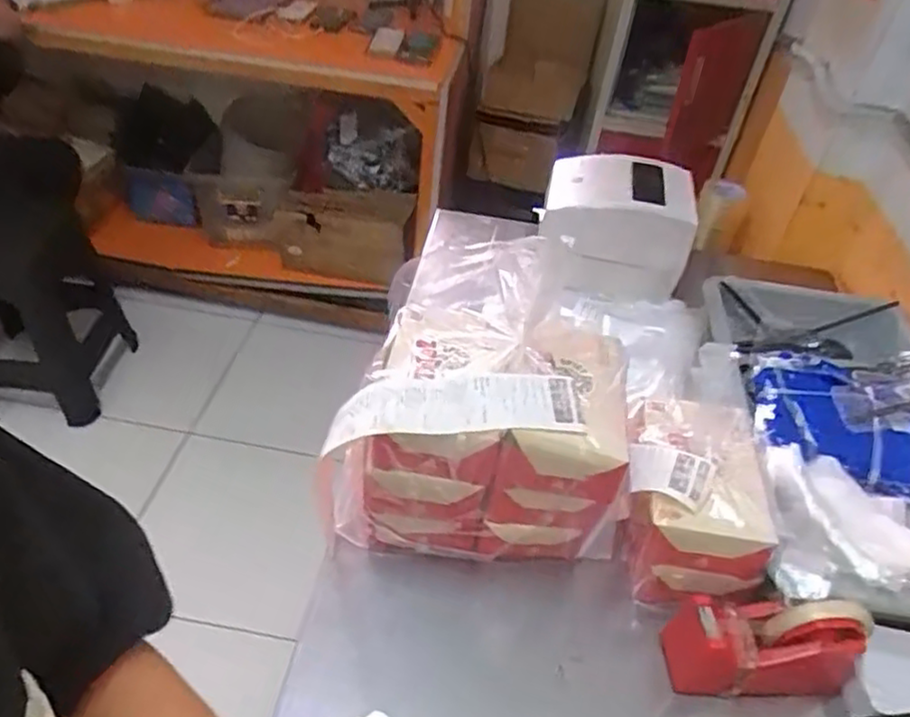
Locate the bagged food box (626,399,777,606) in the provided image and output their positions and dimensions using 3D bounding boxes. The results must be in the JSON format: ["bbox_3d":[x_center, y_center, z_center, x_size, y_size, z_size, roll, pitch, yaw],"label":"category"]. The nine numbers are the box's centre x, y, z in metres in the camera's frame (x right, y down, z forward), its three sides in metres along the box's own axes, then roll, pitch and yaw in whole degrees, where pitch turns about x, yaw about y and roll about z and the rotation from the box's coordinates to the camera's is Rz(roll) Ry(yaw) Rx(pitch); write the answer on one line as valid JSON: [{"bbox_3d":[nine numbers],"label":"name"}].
[{"bbox_3d":[0.236,0.138,0.703,0.134,0.121,0.176,13,42,7],"label":"bagged food box"}]

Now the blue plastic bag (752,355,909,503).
[{"bbox_3d":[0.451,0.081,0.772,0.238,0.038,0.162,19,43,13],"label":"blue plastic bag"}]

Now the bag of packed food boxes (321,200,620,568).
[{"bbox_3d":[0.033,0.078,0.701,0.275,0.202,0.177,8,42,1],"label":"bag of packed food boxes"}]

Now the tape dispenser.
[{"bbox_3d":[0.279,0.255,0.628,0.158,0.097,0.073,2,42,-6],"label":"tape dispenser"}]

